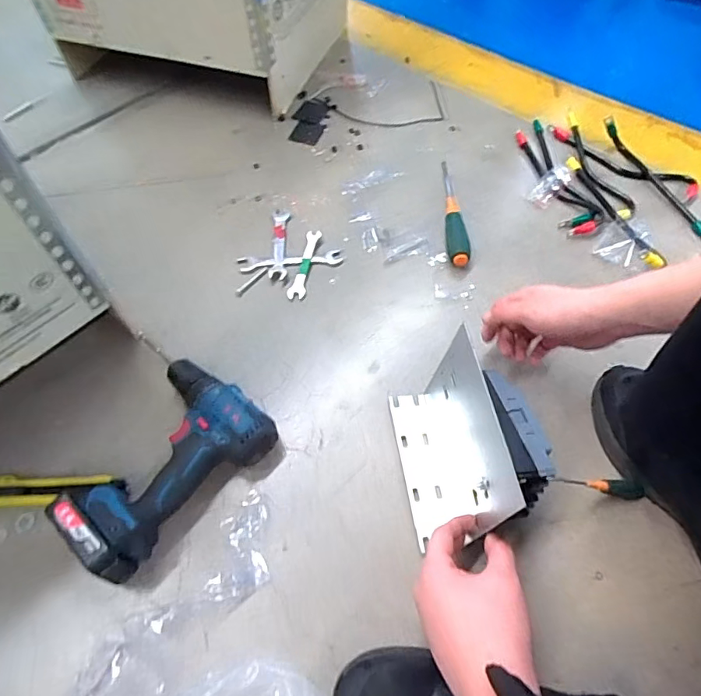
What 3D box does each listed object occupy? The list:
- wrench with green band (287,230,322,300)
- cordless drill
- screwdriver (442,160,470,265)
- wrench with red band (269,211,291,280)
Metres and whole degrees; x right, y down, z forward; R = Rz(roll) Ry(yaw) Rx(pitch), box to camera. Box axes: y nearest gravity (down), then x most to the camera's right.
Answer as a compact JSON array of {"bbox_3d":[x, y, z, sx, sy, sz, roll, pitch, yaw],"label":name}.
[{"bbox_3d":[-0.065,-0.121,0.704,0.025,0.006,0.120,8,59,7],"label":"wrench with green band"},{"bbox_3d":[-0.204,0.111,0.528,0.158,0.072,0.213,39,67,23],"label":"cordless drill"},{"bbox_3d":[0.153,-0.207,0.737,0.030,0.022,0.217,0,58,3],"label":"screwdriver"},{"bbox_3d":[-0.104,-0.155,0.726,0.025,0.006,0.138,-3,58,1],"label":"wrench with red band"}]

